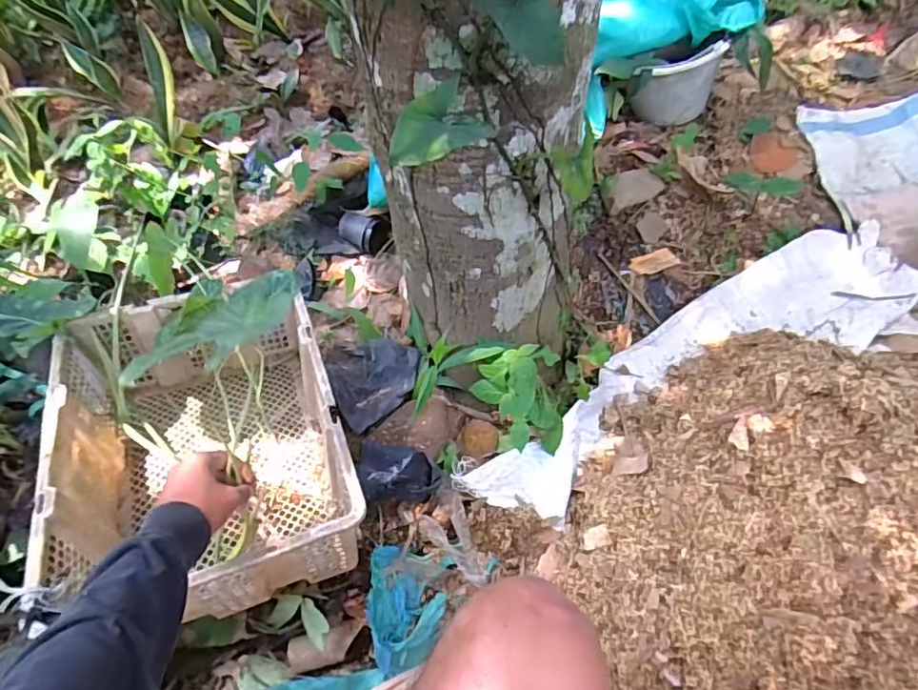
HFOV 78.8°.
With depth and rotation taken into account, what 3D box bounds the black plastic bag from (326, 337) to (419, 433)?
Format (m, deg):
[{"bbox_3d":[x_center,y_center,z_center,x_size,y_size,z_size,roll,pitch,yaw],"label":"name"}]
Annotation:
[{"bbox_3d":[-0.147,0.056,0.971,0.156,0.053,0.153,-28,49,-22],"label":"black plastic bag"}]

